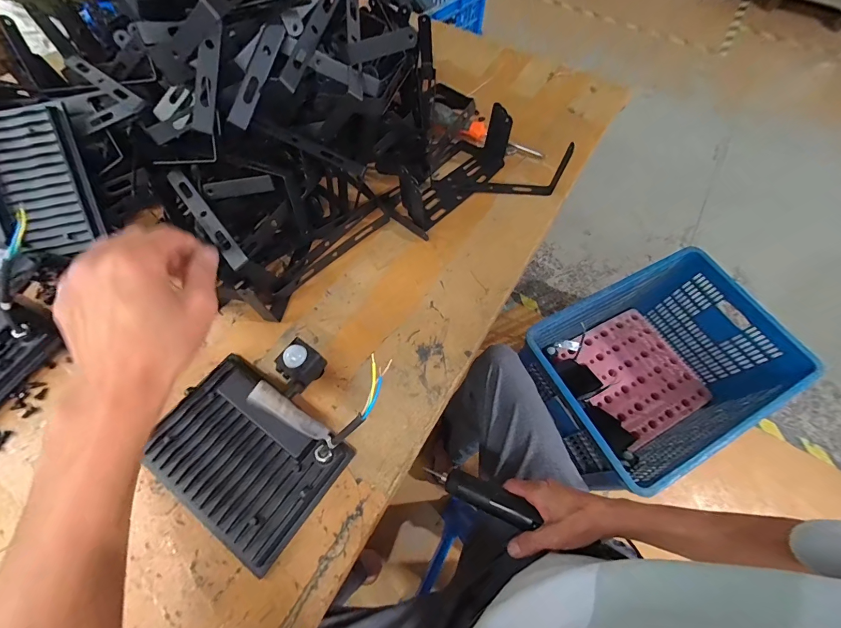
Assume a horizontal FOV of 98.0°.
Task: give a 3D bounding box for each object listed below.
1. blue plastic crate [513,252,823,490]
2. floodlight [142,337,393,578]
[{"bbox_3d":[0.583,0.155,0.978,0.564,0.355,0.425,-24,67,-13],"label":"blue plastic crate"},{"bbox_3d":[-0.158,0.107,0.359,0.179,0.048,0.200,26,66,10],"label":"floodlight"}]

